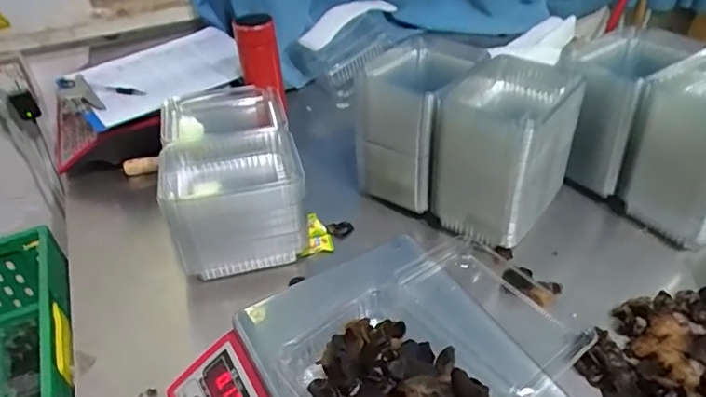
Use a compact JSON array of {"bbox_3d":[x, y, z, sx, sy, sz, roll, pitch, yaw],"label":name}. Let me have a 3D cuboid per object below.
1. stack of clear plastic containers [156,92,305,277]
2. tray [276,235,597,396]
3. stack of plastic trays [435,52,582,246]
[{"bbox_3d":[-0.178,-0.043,0.781,0.178,0.129,0.292,-11,41,-10],"label":"stack of clear plastic containers"},{"bbox_3d":[0.081,0.128,0.487,0.265,0.068,0.185,-29,47,-28],"label":"tray"},{"bbox_3d":[0.218,-0.075,0.743,0.144,0.182,0.205,26,48,30],"label":"stack of plastic trays"}]

